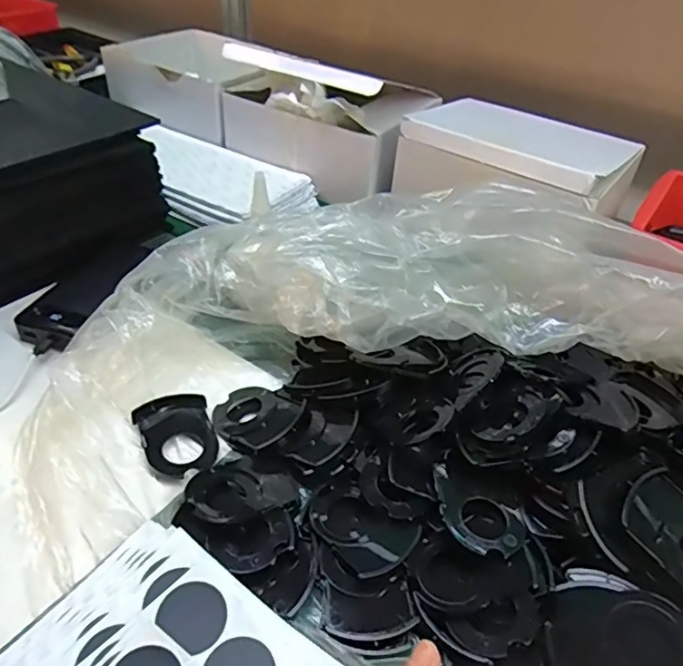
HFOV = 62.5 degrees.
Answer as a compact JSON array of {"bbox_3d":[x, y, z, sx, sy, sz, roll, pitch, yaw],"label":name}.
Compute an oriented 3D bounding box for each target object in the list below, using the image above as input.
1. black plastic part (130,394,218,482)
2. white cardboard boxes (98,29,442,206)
[{"bbox_3d":[-0.129,0.082,0.448,0.056,0.016,0.077,-17,44,-25],"label":"black plastic part"},{"bbox_3d":[-0.120,-0.362,0.839,0.525,0.130,0.216,28,45,25],"label":"white cardboard boxes"}]

